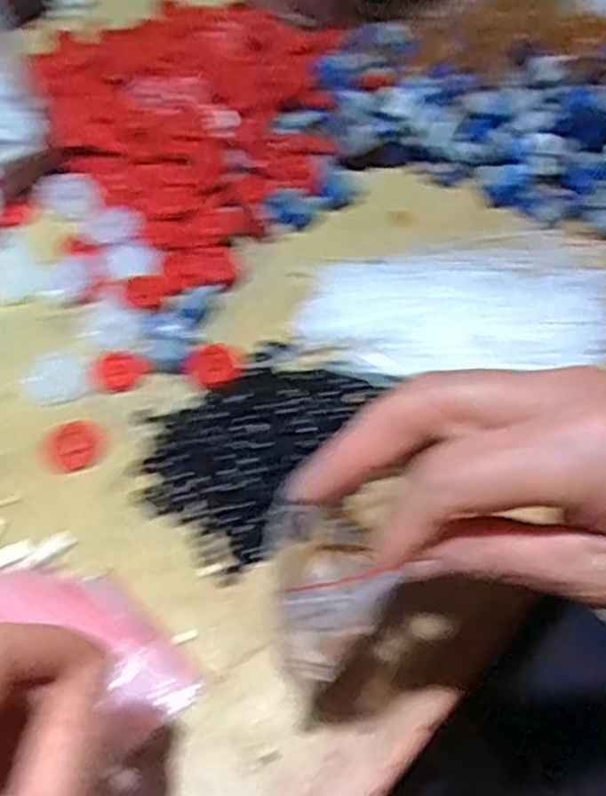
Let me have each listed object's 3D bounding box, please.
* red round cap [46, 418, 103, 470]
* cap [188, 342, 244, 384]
[{"bbox_3d":[-0.133,0.026,0.415,0.032,0.004,0.033,2,55,-2],"label":"red round cap"},{"bbox_3d":[-0.055,-0.023,0.443,0.027,0.008,0.031,38,61,21],"label":"cap"}]

